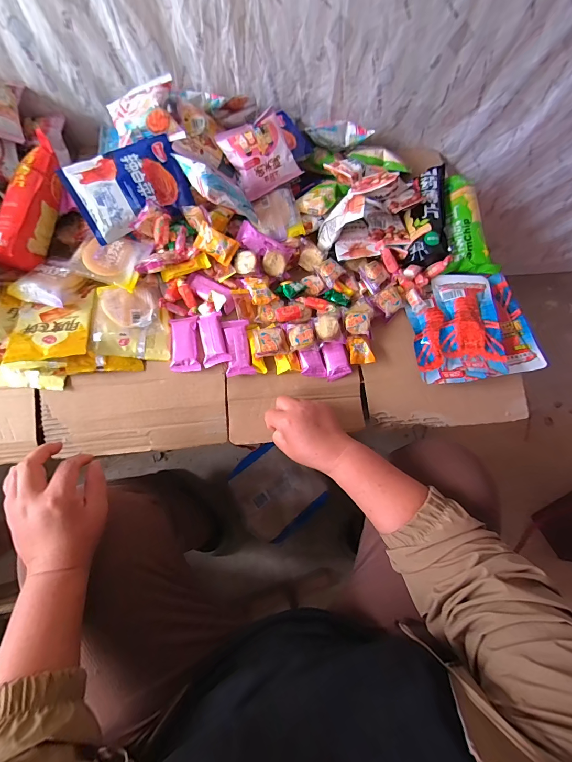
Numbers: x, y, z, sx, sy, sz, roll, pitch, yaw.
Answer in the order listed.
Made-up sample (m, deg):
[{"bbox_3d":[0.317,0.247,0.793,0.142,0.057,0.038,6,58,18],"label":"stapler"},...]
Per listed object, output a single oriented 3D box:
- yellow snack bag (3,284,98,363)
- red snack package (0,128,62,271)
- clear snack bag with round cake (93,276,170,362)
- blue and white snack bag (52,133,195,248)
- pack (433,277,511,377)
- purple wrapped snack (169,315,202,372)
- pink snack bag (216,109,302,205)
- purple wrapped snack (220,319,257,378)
[{"bbox_3d":[-0.350,-0.096,0.481,0.111,0.013,0.135,-10,69,-7],"label":"yellow snack bag"},{"bbox_3d":[-0.400,-0.275,0.509,0.049,0.055,0.205,9,82,1],"label":"red snack package"},{"bbox_3d":[-0.245,-0.103,0.512,0.106,0.034,0.140,-7,69,-6],"label":"clear snack bag with round cake"},{"bbox_3d":[-0.247,-0.310,0.522,0.173,0.030,0.116,-31,107,-15],"label":"blue and white snack bag"},{"bbox_3d":[0.306,-0.098,0.542,0.089,0.016,0.189,-1,67,9],"label":"pack"},{"bbox_3d":[-0.160,-0.060,0.514,0.042,0.014,0.093,-7,69,-6],"label":"purple wrapped snack"},{"bbox_3d":[-0.043,-0.398,0.573,0.114,0.111,0.032,-28,28,-7],"label":"pink snack bag"},{"bbox_3d":[-0.078,-0.055,0.524,0.043,0.020,0.092,-8,69,-6],"label":"purple wrapped snack"}]

